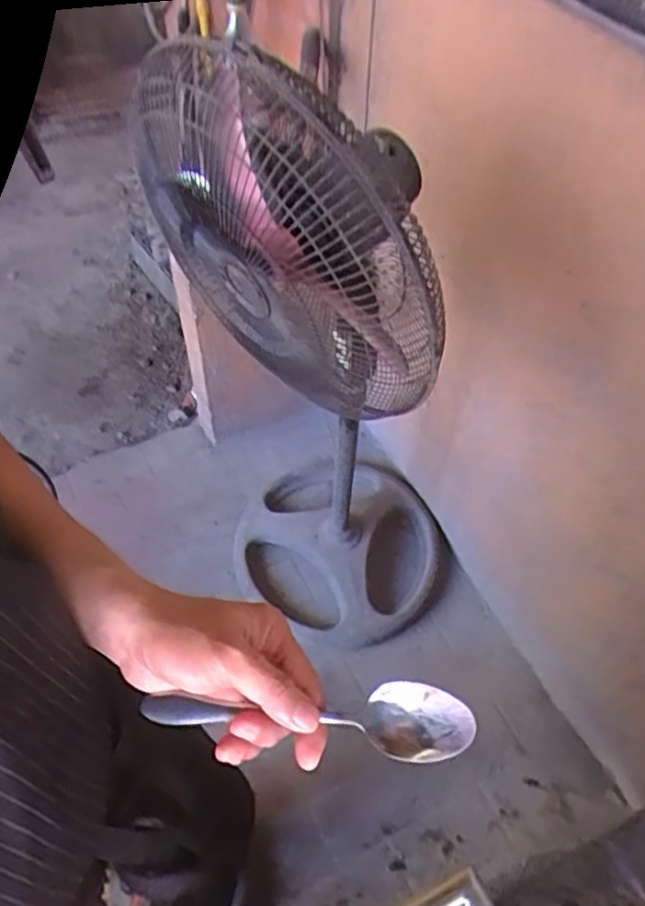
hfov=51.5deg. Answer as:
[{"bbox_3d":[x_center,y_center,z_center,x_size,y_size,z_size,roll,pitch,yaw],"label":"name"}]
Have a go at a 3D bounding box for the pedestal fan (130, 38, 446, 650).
[{"bbox_3d":[0.055,-0.092,1.127,0.427,1.157,0.436,38,62,22],"label":"pedestal fan"}]

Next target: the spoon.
[{"bbox_3d":[-0.013,0.158,0.401,0.200,0.016,0.039,-2,53,12],"label":"spoon"}]

